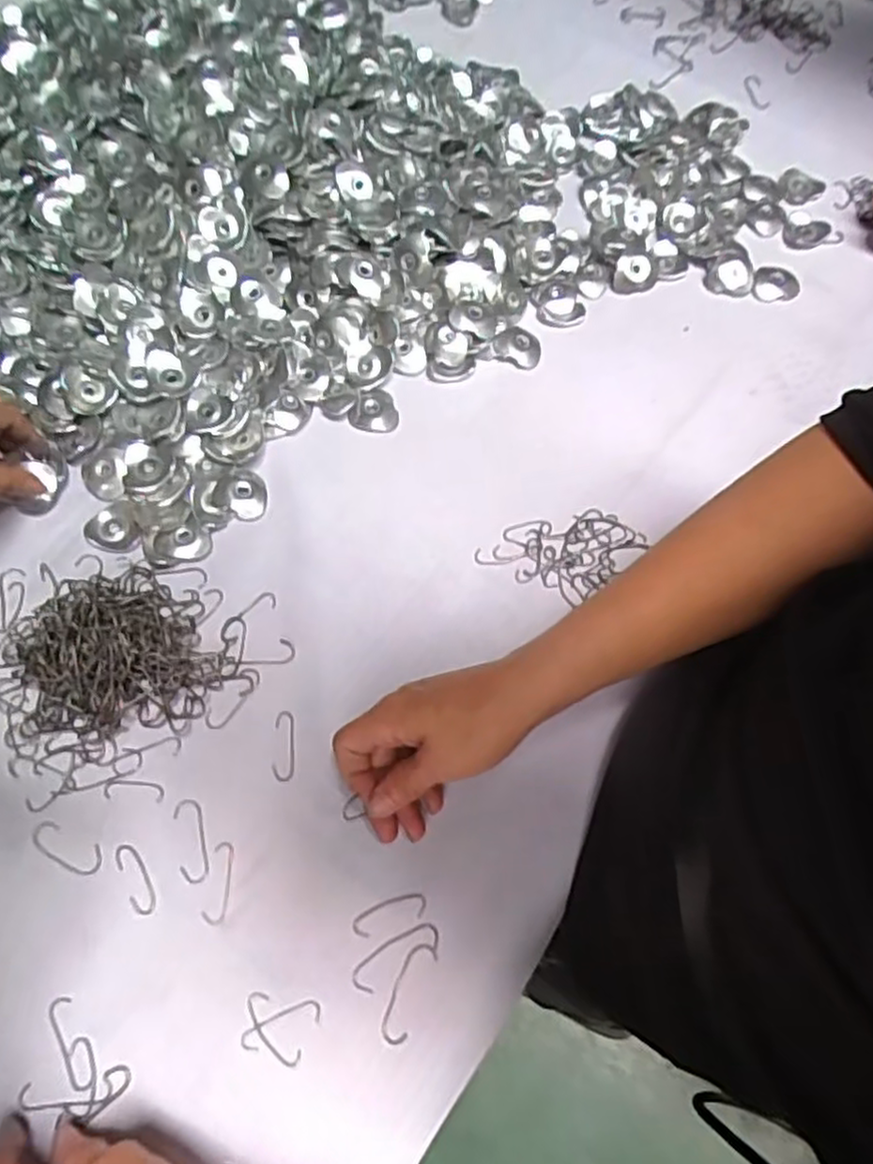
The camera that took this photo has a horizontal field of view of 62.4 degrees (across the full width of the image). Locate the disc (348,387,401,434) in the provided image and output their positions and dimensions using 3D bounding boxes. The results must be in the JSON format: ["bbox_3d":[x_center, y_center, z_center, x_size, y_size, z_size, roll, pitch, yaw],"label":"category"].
[{"bbox_3d":[-0.044,-0.124,0.518,0.034,0.008,0.034,1,67,-2],"label":"disc"}]

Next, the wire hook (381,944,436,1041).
[{"bbox_3d":[-0.015,0.214,0.376,0.016,0.004,0.048,23,68,7],"label":"wire hook"}]

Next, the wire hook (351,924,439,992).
[{"bbox_3d":[-0.022,0.199,0.383,0.050,0.004,0.016,-28,71,-13],"label":"wire hook"}]

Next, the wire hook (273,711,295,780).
[{"bbox_3d":[-0.091,0.097,0.429,0.012,0.004,0.041,-3,67,-3],"label":"wire hook"}]

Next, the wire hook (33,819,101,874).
[{"bbox_3d":[-0.206,0.148,0.400,0.044,0.004,0.018,22,68,7],"label":"wire hook"}]

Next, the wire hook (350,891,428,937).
[{"bbox_3d":[-0.025,0.180,0.391,0.041,0.004,0.014,-16,68,-9],"label":"wire hook"}]

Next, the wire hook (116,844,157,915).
[{"bbox_3d":[-0.165,0.162,0.396,0.014,0.004,0.039,-27,70,-13],"label":"wire hook"}]

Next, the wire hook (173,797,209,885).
[{"bbox_3d":[-0.138,0.145,0.405,0.016,0.004,0.045,-13,68,-8],"label":"wire hook"}]

